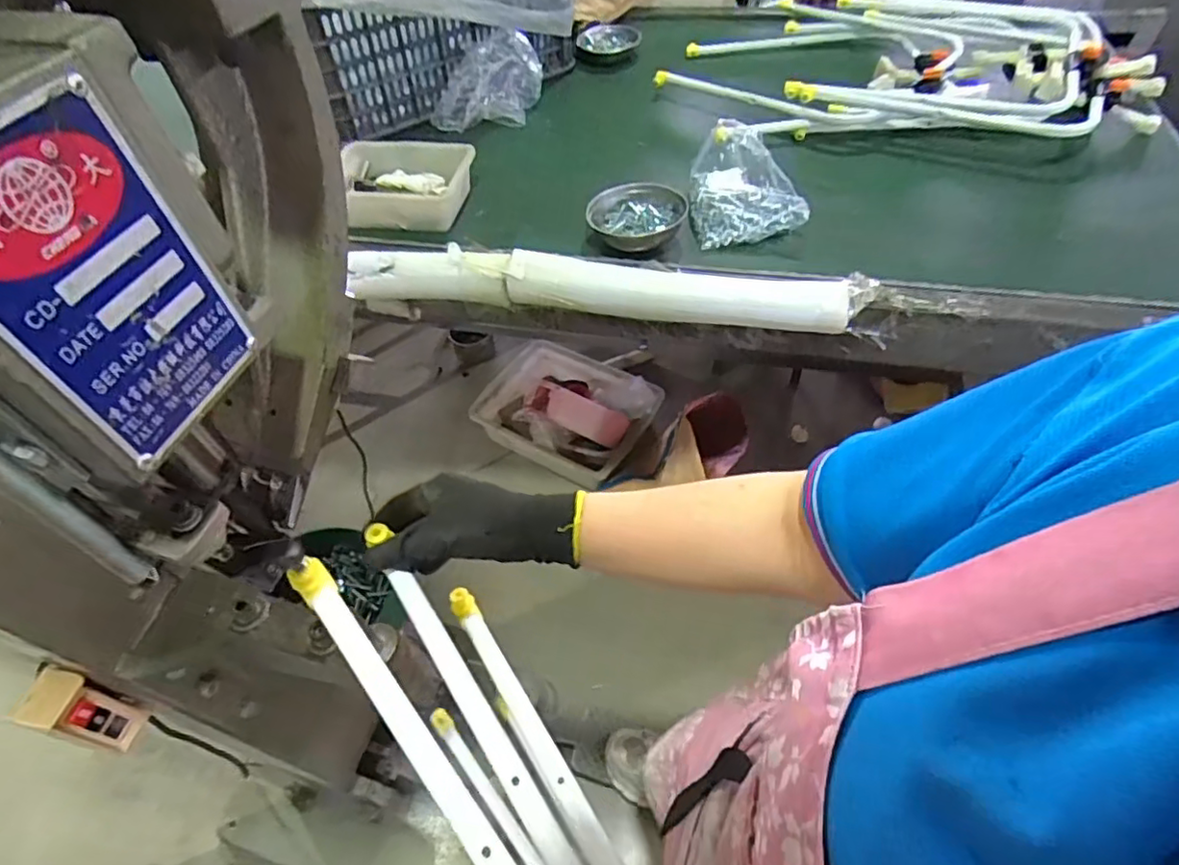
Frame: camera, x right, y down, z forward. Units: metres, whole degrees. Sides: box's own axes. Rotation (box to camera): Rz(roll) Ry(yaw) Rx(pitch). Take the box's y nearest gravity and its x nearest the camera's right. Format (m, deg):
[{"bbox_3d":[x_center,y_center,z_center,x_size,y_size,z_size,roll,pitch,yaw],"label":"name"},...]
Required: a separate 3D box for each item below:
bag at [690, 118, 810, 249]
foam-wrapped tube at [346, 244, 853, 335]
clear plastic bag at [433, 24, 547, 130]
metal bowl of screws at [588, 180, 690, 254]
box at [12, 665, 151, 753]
[{"bbox_3d":[0.223,-0.414,1.012,0.163,0.062,0.291,-12,51,-4],"label":"bag"},{"bbox_3d":[0.015,-0.213,0.894,0.714,0.064,0.086,6,52,10],"label":"foam-wrapped tube"},{"bbox_3d":[-0.195,-0.665,1.187,0.234,0.160,0.082,-24,53,-14],"label":"clear plastic bag"},{"bbox_3d":[0.073,-0.332,0.950,0.150,0.045,0.144,5,52,9],"label":"metal bowl of screws"},{"bbox_3d":[-0.476,0.265,0.583,0.047,0.103,0.048,10,53,13],"label":"box"}]

